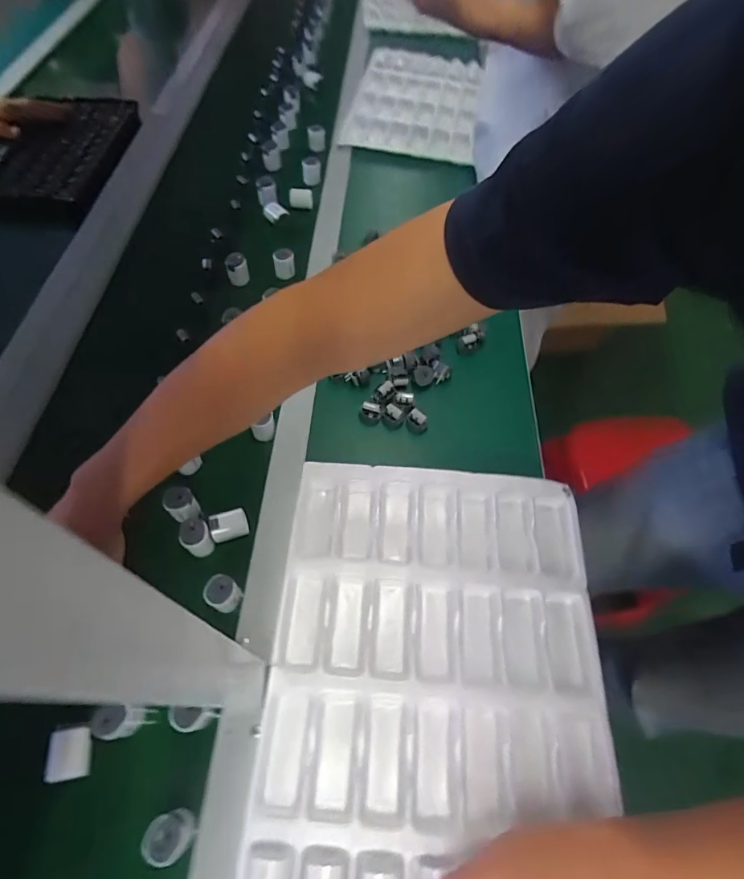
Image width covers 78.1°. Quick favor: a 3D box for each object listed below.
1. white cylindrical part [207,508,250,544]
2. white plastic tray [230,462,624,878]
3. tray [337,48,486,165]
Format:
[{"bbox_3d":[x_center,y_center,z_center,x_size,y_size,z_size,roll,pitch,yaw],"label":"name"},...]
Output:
[{"bbox_3d":[-0.159,0.097,0.515,0.039,0.034,0.028,-12,59,-15],"label":"white cylindrical part"},{"bbox_3d":[0.059,0.241,0.436,0.319,0.042,0.450,4,59,-1],"label":"white plastic tray"},{"bbox_3d":[0.094,-0.759,1.038,0.288,0.057,0.452,11,56,0],"label":"tray"}]

